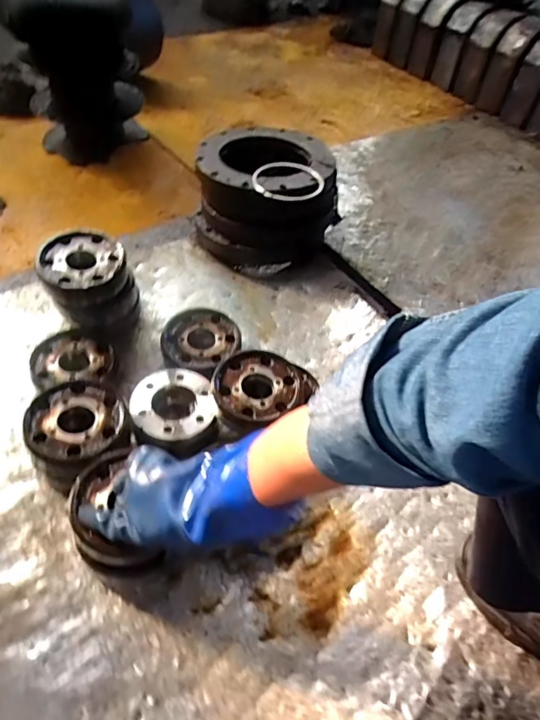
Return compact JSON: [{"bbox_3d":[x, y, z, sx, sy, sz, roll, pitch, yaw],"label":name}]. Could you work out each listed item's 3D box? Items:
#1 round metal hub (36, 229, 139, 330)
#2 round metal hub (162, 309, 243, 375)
[{"bbox_3d":[-0.273,-0.121,0.757,0.125,0.106,0.118,3,49,-4],"label":"round metal hub"},{"bbox_3d":[-0.114,-0.031,0.789,0.111,0.044,0.117,3,49,-4],"label":"round metal hub"}]

